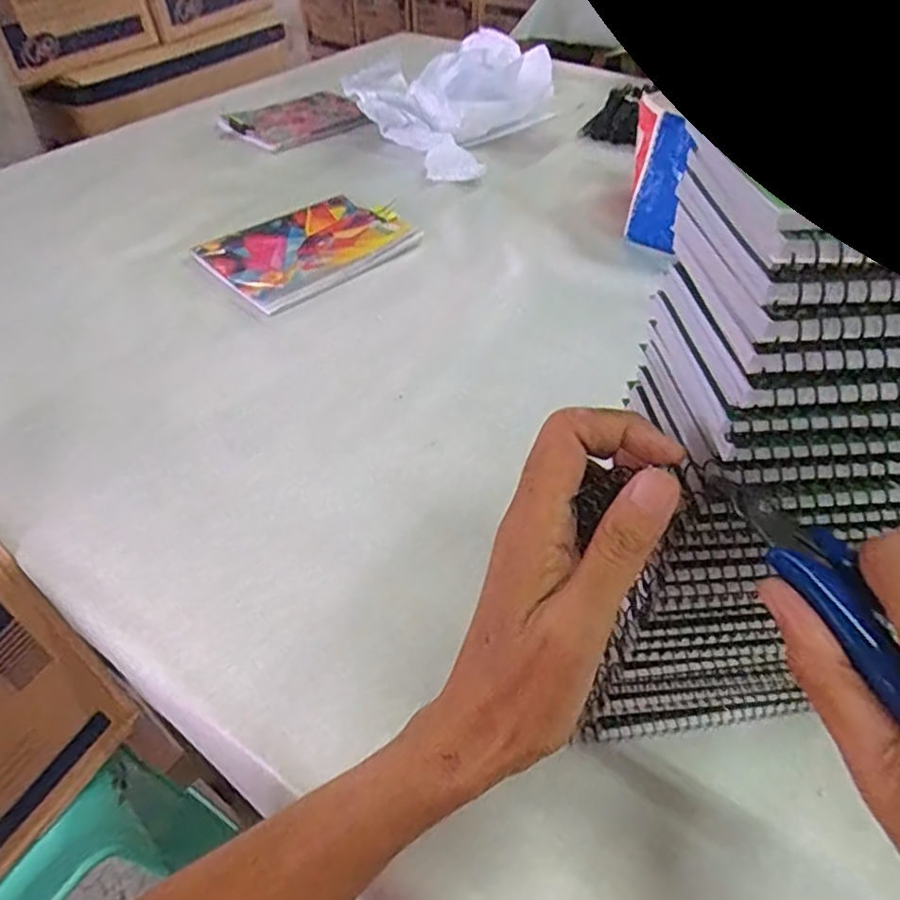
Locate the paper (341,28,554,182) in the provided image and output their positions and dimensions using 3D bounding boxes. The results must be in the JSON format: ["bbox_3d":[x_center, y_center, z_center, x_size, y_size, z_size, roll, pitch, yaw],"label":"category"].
[{"bbox_3d":[-0.004,-0.472,0.913,0.221,0.090,0.267,25,52,23],"label":"paper"}]

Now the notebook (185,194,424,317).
[{"bbox_3d":[-0.150,-0.222,0.725,0.203,0.015,0.149,-34,55,-27],"label":"notebook"}]

